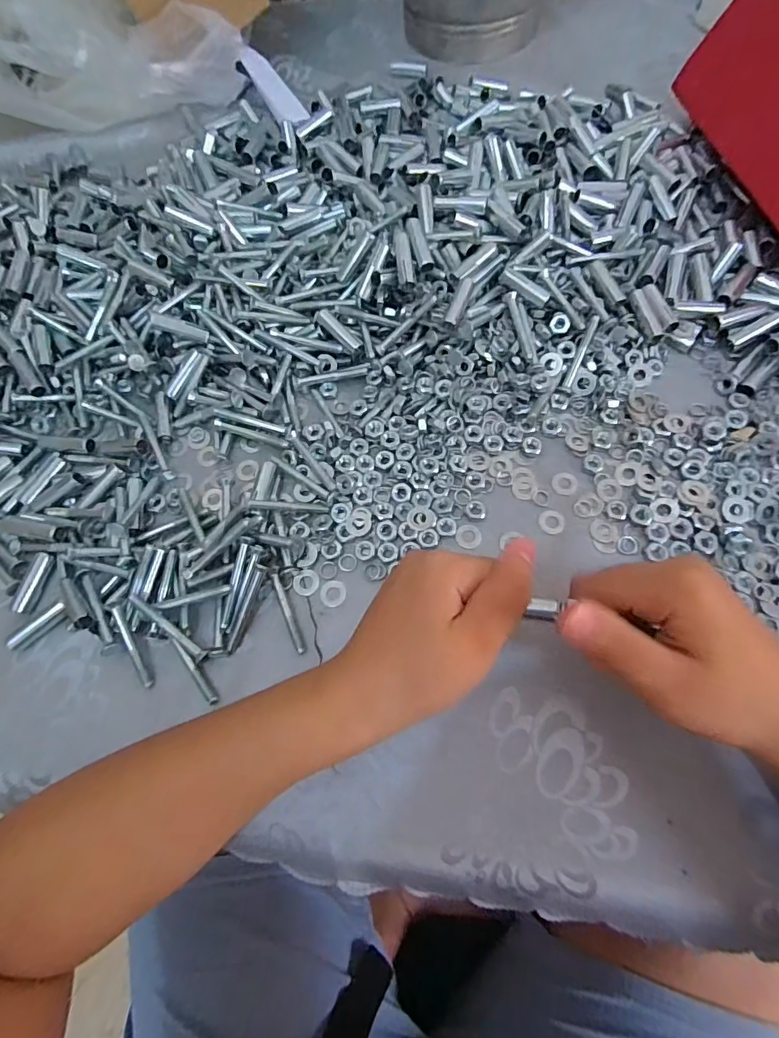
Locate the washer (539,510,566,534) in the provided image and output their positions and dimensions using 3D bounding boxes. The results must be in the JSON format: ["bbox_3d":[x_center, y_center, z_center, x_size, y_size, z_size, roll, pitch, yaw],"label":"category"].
[{"bbox_3d":[0.104,0.002,0.311,0.016,0.004,0.016,-1,67,3],"label":"washer"}]

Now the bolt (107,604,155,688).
[{"bbox_3d":[-0.154,0.075,0.291,0.007,0.005,0.053,-26,85,-7],"label":"bolt"}]

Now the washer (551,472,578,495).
[{"bbox_3d":[0.115,-0.024,0.320,0.016,0.004,0.016,-1,67,3],"label":"washer"}]

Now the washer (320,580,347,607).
[{"bbox_3d":[-0.035,0.046,0.304,0.016,0.004,0.017,-1,67,3],"label":"washer"}]

